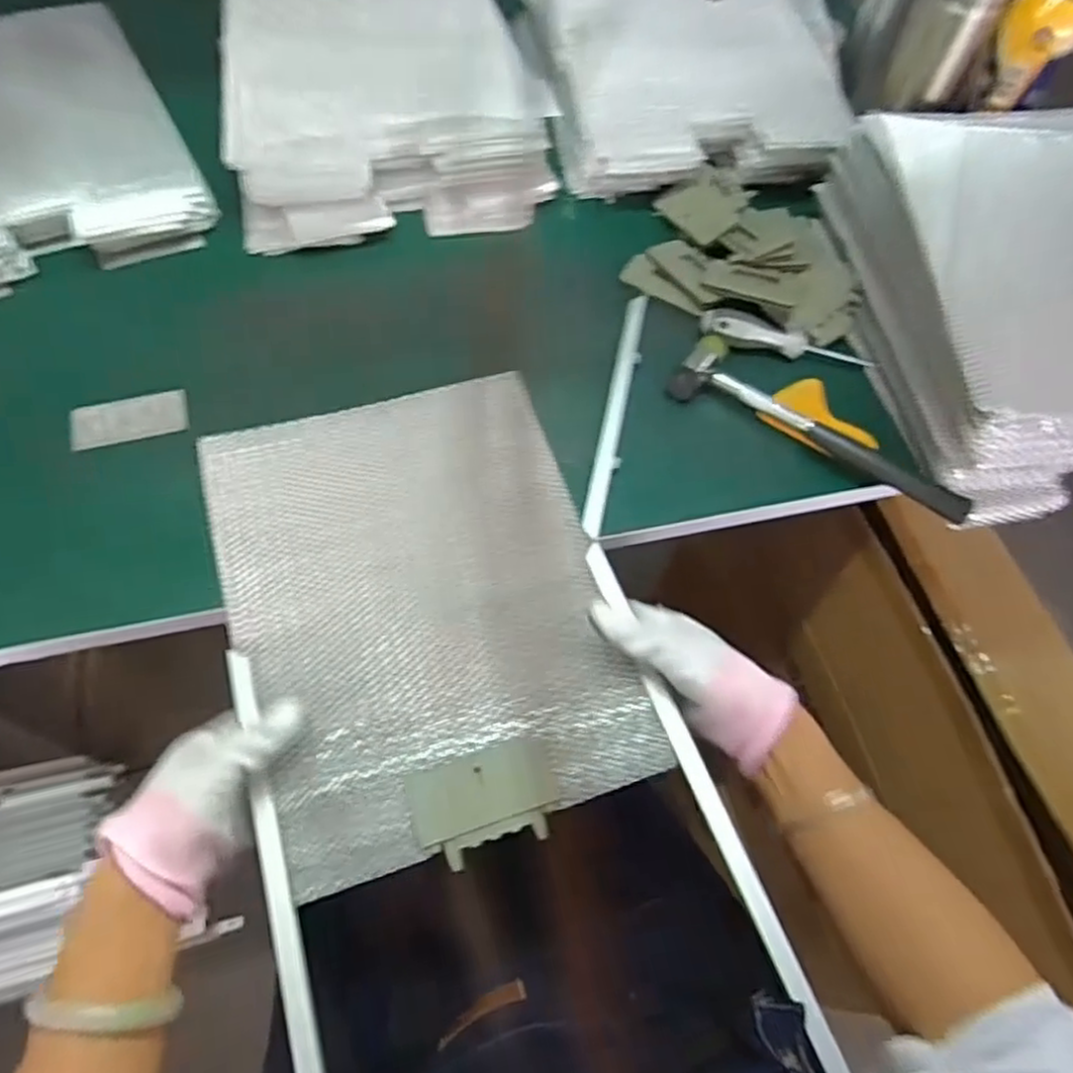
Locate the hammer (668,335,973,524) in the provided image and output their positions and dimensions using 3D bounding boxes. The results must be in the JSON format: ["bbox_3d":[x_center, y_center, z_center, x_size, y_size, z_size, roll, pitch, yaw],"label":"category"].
[{"bbox_3d":[0.230,-0.090,0.585,0.243,0.023,0.061,28,62,12],"label":"hammer"}]

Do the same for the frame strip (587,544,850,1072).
[{"bbox_3d":[0.096,0.139,0.435,0.014,0.007,0.323,-16,60,-13],"label":"frame strip"}]

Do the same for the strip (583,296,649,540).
[{"bbox_3d":[0.066,-0.104,0.580,0.017,0.009,0.240,12,60,3],"label":"strip"}]

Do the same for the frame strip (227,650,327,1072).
[{"bbox_3d":[-0.139,0.198,0.395,0.013,0.005,0.297,-16,62,-13],"label":"frame strip"}]

